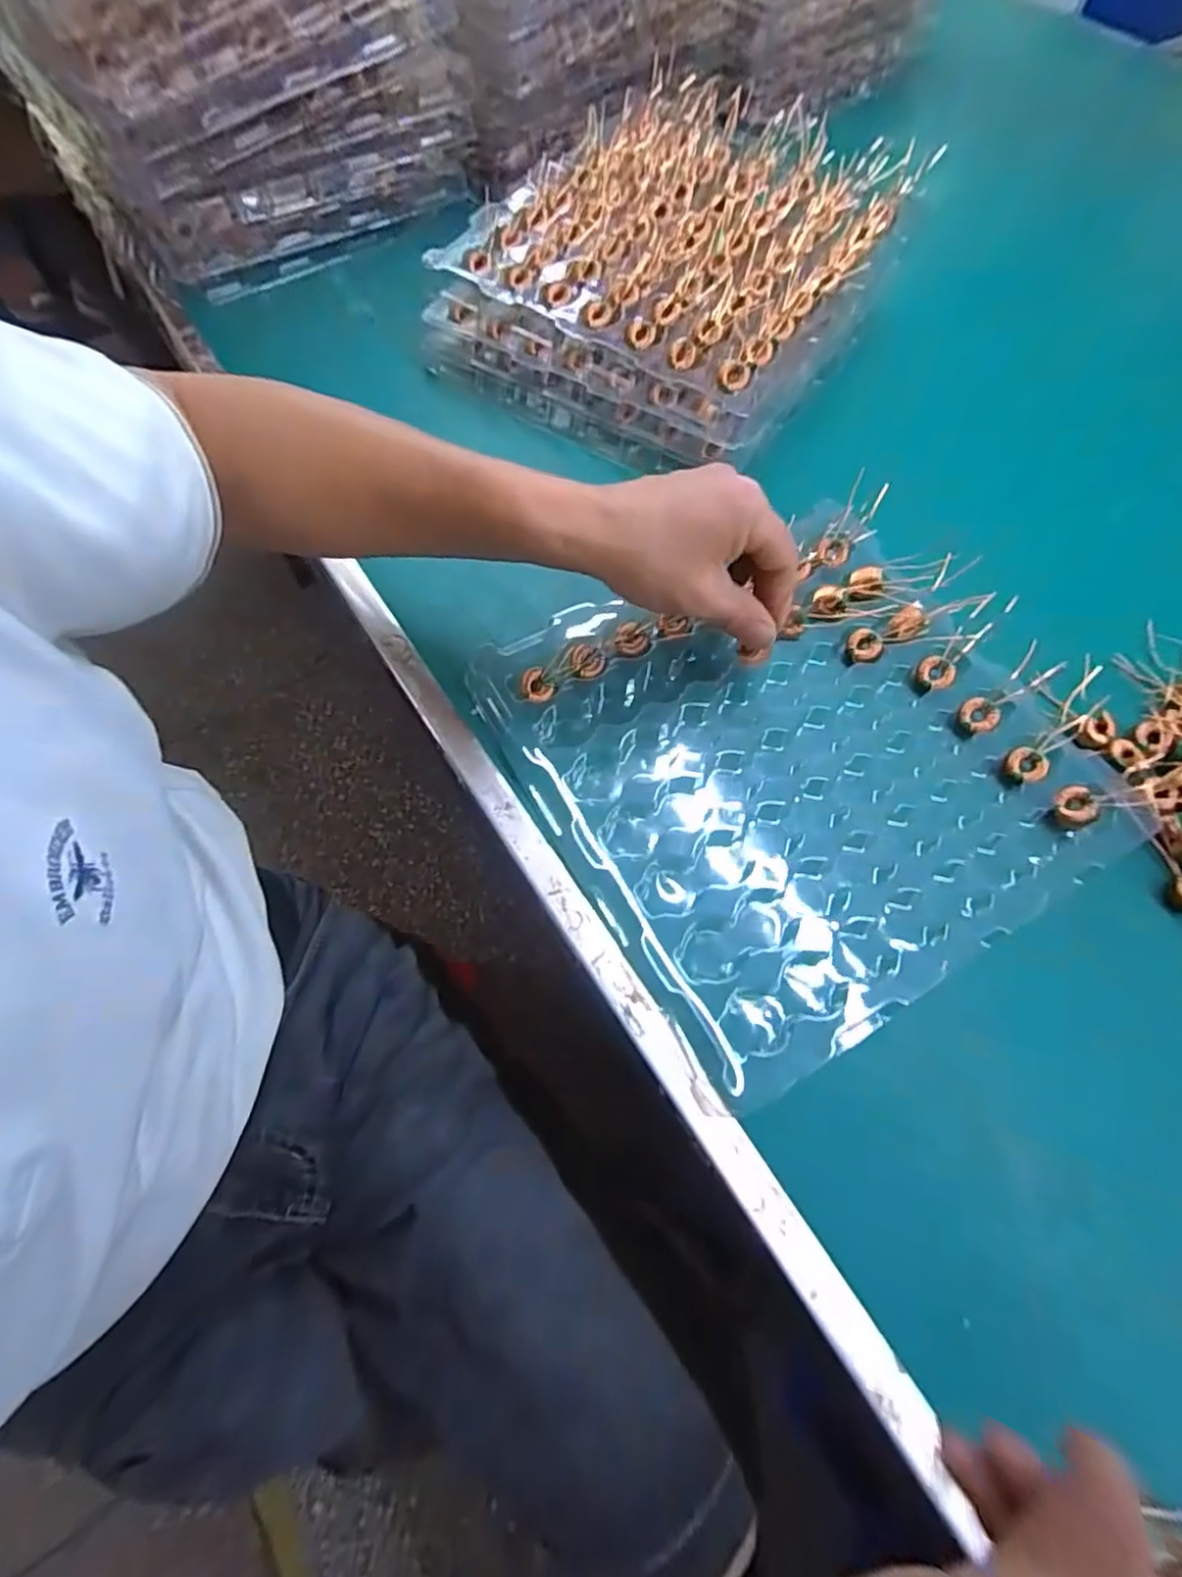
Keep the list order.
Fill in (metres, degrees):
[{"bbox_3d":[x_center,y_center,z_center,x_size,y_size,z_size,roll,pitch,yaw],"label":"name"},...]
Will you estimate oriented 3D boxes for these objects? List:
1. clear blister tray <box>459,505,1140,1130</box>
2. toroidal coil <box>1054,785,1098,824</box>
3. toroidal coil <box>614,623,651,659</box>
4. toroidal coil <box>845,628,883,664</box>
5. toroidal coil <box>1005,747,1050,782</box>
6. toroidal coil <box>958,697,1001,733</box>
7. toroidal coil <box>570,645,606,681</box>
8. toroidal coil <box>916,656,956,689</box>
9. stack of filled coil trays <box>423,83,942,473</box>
[{"bbox_3d":[0.116,-0.024,0.372,0.280,0.022,0.276,-27,69,-13],"label":"clear blister tray"},{"bbox_3d":[0.270,0.009,0.357,0.021,0.004,0.021,-3,75,12],"label":"toroidal coil"},{"bbox_3d":[0.026,-0.092,0.400,0.021,0.010,0.020,0,65,-1],"label":"toroidal coil"},{"bbox_3d":[0.173,-0.090,0.407,0.022,0.010,0.021,0,65,-1],"label":"toroidal coil"},{"bbox_3d":[0.251,-0.014,0.370,0.018,0.008,0.020,-33,70,-15],"label":"toroidal coil"},{"bbox_3d":[0.233,-0.044,0.384,0.020,0.007,0.021,0,65,-1],"label":"toroidal coil"},{"bbox_3d":[-0.002,-0.076,0.388,0.020,0.005,0.022,0,65,-1],"label":"toroidal coil"},{"bbox_3d":[0.215,-0.073,0.399,0.020,0.007,0.022,0,65,-1],"label":"toroidal coil"},{"bbox_3d":[0.060,-0.411,0.516,0.300,0.094,0.302,28,68,11],"label":"stack of filled coil trays"}]

